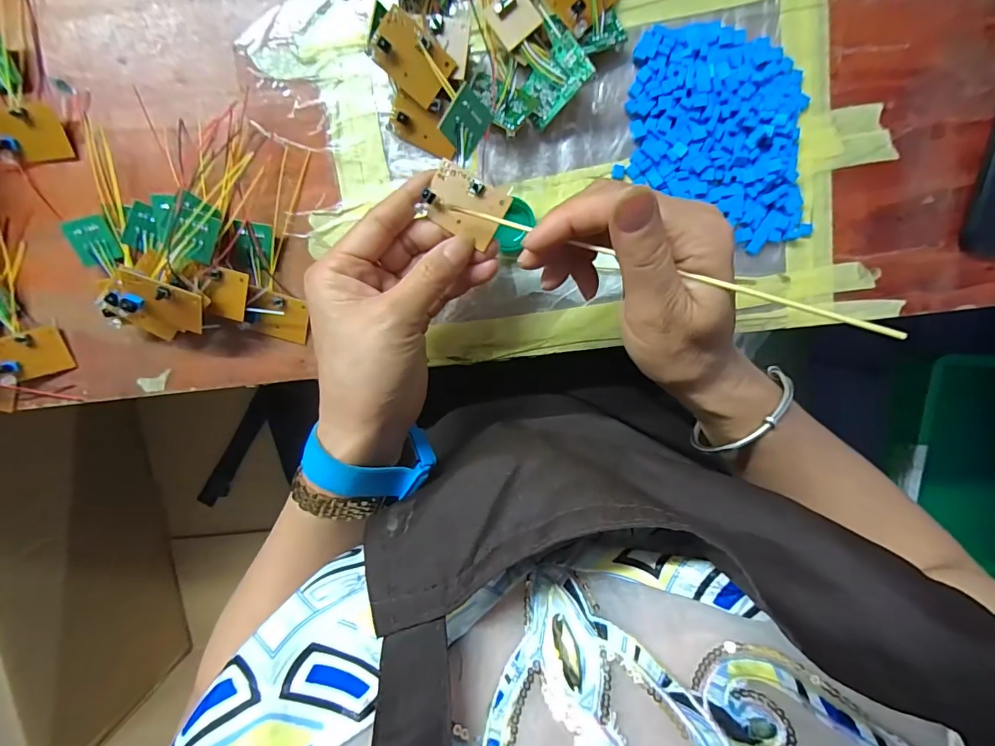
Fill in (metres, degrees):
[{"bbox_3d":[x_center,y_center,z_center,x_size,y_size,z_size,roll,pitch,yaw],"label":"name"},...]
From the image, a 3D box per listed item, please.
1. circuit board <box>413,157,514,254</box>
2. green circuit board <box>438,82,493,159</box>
[{"bbox_3d":[-0.017,-0.087,0.235,0.043,0.013,0.030,33,95,-2],"label":"circuit board"},{"bbox_3d":[-0.016,-0.134,0.244,0.024,0.004,0.029,32,88,-44],"label":"green circuit board"}]

